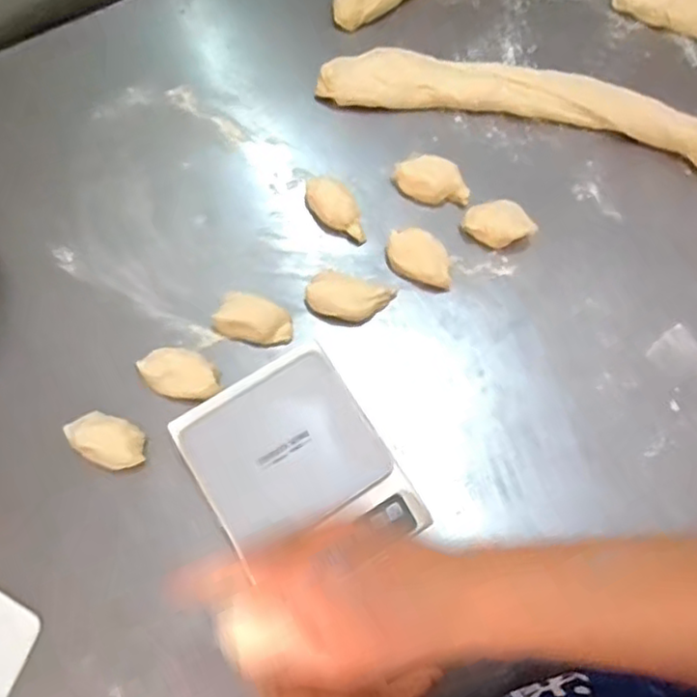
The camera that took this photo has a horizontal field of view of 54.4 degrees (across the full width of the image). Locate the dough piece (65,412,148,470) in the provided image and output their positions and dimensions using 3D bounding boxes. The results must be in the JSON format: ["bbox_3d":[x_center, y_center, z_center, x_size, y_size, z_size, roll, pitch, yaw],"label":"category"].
[{"bbox_3d":[-0.205,0.077,0.573,0.065,0.020,0.041,19,73,5],"label":"dough piece"}]

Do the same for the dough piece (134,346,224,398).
[{"bbox_3d":[-0.146,0.024,0.597,0.070,0.024,0.041,22,73,5],"label":"dough piece"}]

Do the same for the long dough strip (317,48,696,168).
[{"bbox_3d":[0.250,-0.216,0.676,0.564,0.037,0.090,17,73,4],"label":"long dough strip"}]

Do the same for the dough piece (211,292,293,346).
[{"bbox_3d":[-0.084,-0.024,0.615,0.066,0.033,0.043,14,73,3],"label":"dough piece"}]

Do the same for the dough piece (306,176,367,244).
[{"bbox_3d":[-0.010,-0.133,0.645,0.039,0.038,0.073,-32,76,-11],"label":"dough piece"}]

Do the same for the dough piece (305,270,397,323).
[{"bbox_3d":[0.001,-0.045,0.614,0.078,0.035,0.034,6,72,0],"label":"dough piece"}]

